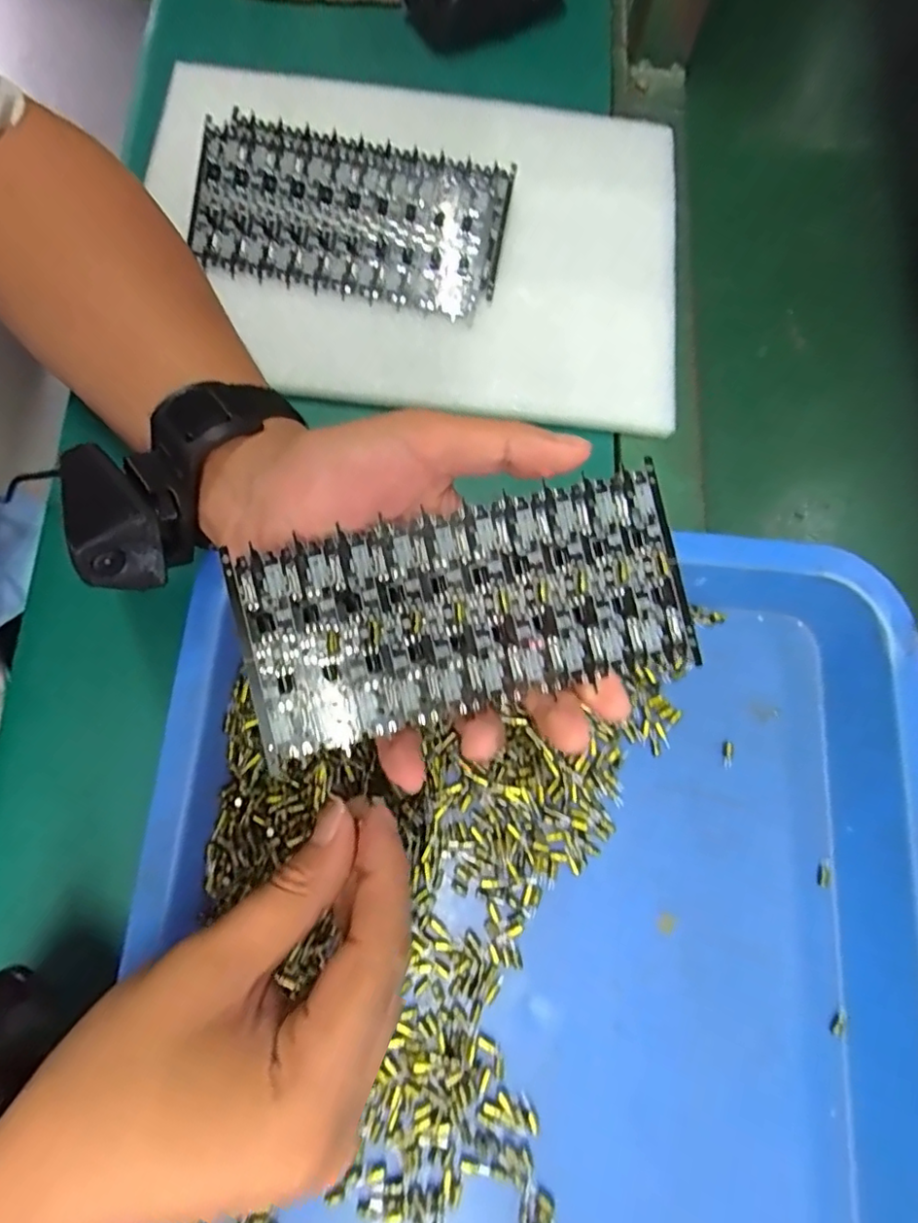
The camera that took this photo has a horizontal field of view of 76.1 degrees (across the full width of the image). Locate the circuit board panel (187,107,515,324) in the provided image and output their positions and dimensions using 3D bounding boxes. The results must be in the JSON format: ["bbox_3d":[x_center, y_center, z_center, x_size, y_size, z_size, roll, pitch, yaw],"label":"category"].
[{"bbox_3d":[-0.060,-0.222,0.330,0.168,0.010,0.087,10,93,-3],"label":"circuit board panel"}]

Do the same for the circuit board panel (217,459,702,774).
[{"bbox_3d":[0.003,0.000,0.220,0.165,0.004,0.075,-14,90,-6],"label":"circuit board panel"}]

